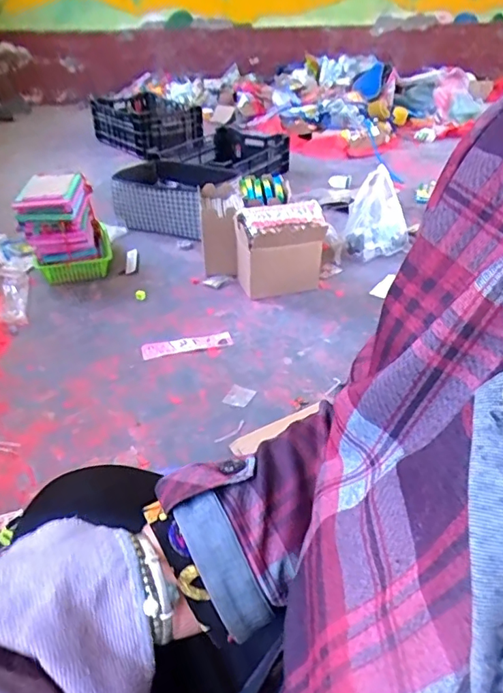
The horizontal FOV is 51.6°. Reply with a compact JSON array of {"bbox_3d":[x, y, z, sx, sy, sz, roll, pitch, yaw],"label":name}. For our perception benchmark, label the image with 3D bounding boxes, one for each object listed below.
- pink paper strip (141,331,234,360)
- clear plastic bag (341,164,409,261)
[{"bbox_3d":[-0.170,-0.007,1.372,0.235,0.007,0.063,-7,35,-12],"label":"pink paper strip"},{"bbox_3d":[0.437,-0.466,1.796,0.218,0.240,0.173,8,35,11],"label":"clear plastic bag"}]

